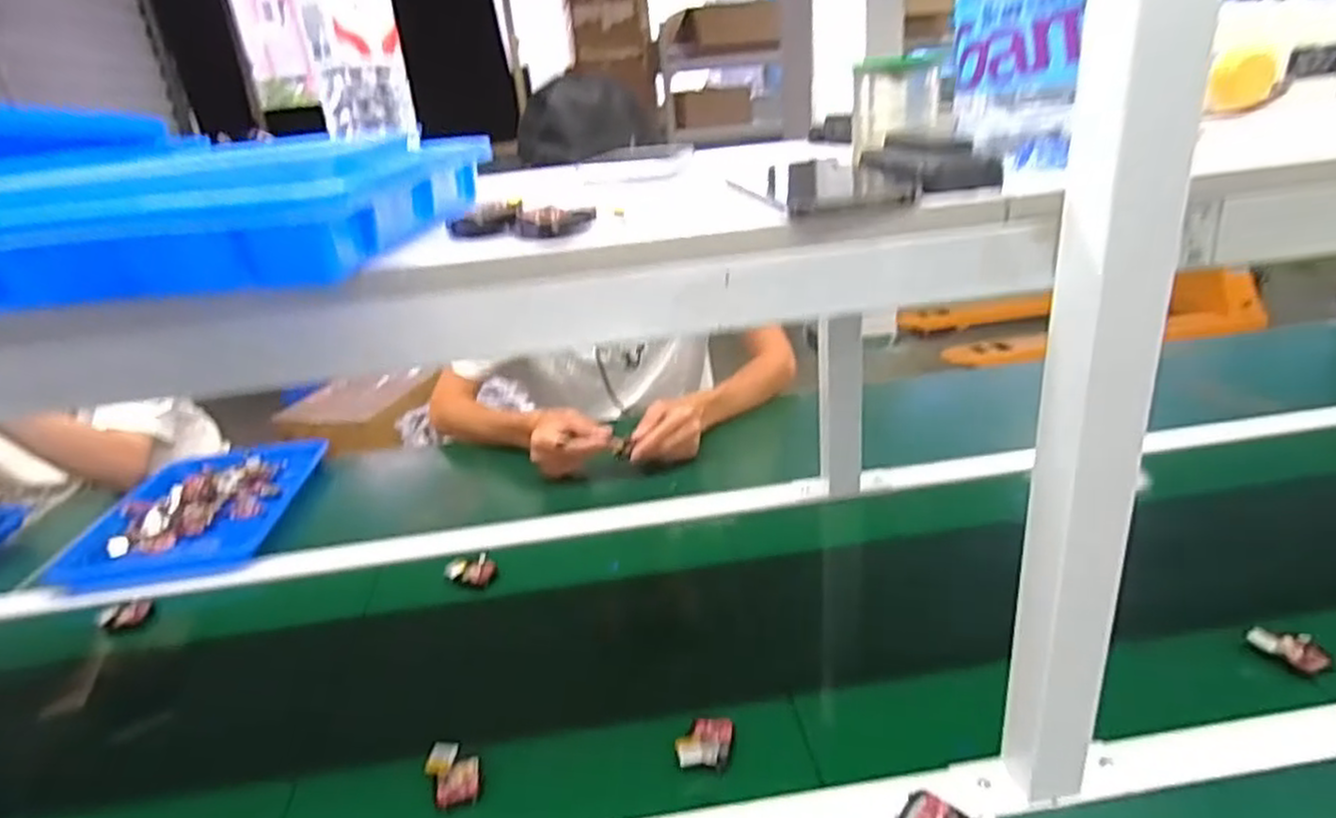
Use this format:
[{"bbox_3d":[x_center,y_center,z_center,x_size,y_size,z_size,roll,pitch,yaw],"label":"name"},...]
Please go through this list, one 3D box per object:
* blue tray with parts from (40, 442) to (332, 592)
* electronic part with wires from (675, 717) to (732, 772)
[{"bbox_3d":[-0.645,0.134,1.034,0.259,0.039,0.303,-6,24,-1],"label":"blue tray with parts"},{"bbox_3d":[0.030,0.264,0.597,0.044,0.013,0.046,-5,24,1],"label":"electronic part with wires"}]

